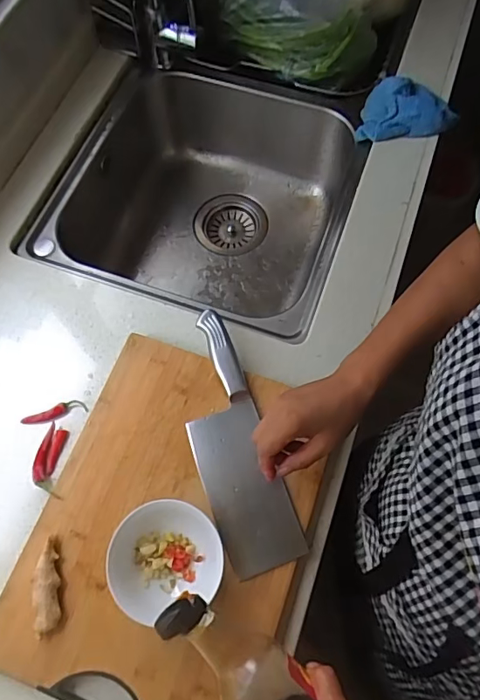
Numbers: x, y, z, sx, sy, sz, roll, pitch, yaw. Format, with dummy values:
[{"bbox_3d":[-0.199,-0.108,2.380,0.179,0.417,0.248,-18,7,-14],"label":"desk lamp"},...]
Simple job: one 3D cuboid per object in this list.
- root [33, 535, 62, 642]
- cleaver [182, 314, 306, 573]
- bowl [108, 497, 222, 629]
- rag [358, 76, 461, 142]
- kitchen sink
[{"bbox_3d":[-0.193,0.235,0.497,0.025,0.017,0.087,-8,67,-3],"label":"root"},{"bbox_3d":[-0.007,0.100,0.571,0.092,0.023,0.292,-13,79,-5],"label":"cleaver"},{"bbox_3d":[-0.074,0.206,0.493,0.112,0.052,0.099,-21,69,-8],"label":"bowl"},{"bbox_3d":[0.259,-0.368,0.756,0.137,0.040,0.124,20,68,8],"label":"rag"},{"bbox_3d":[-0.046,-0.227,0.848,0.427,0.214,0.452,18,68,7],"label":"kitchen sink"}]

